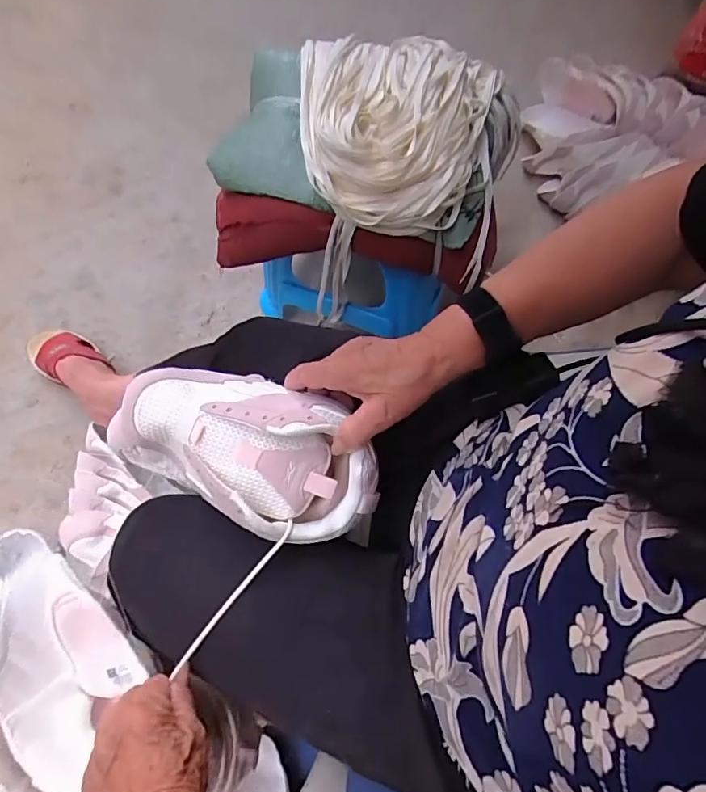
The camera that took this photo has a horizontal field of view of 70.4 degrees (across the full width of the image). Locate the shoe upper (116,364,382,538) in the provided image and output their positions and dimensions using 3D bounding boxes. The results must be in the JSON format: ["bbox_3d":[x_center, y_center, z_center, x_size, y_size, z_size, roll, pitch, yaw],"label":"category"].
[{"bbox_3d":[-0.090,0.038,0.410,0.226,0.076,0.115,19,69,12],"label":"shoe upper"}]

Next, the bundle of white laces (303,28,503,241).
[{"bbox_3d":[0.063,-0.347,0.619,0.254,0.067,0.293,3,69,-5],"label":"bundle of white laces"}]

